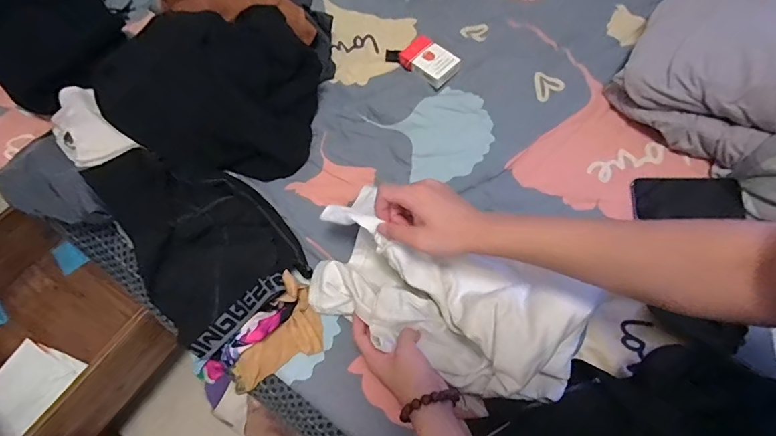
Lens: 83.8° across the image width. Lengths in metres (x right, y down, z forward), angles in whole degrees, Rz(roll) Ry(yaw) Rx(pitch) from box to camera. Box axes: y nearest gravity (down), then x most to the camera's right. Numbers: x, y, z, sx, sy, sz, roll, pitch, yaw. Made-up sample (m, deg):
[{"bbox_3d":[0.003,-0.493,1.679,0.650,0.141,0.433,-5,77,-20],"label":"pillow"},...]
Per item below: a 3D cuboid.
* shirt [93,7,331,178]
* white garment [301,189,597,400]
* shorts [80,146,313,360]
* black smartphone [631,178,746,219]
[{"bbox_3d":[-0.283,-0.190,0.679,0.341,0.144,0.224,-3,69,1],"label":"shirt"},{"bbox_3d":[0.045,0.090,0.530,0.350,0.115,0.152,19,71,20],"label":"white garment"},{"bbox_3d":[-0.270,0.022,0.638,0.210,0.096,0.306,-32,71,-10],"label":"shorts"},{"bbox_3d":[0.441,-0.030,0.636,0.148,0.014,0.064,1,69,2],"label":"black smartphone"}]

